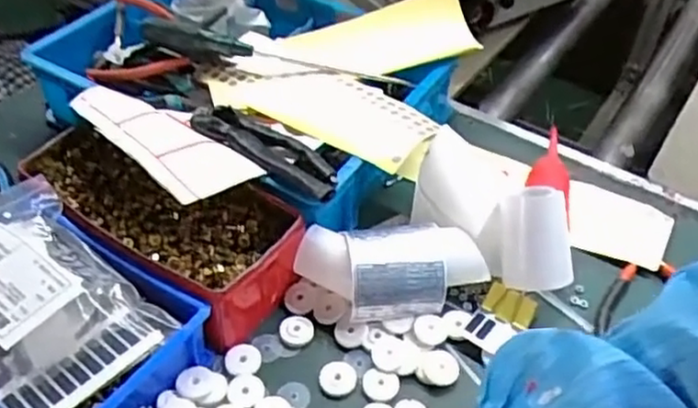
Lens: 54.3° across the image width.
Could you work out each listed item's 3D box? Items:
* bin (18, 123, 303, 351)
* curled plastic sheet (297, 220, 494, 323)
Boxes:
[{"bbox_3d":[-0.164,0.011,0.583,0.251,0.073,0.112,28,51,23],"label":"bin"},{"bbox_3d":[0.035,0.056,0.559,0.153,0.049,0.075,-2,45,-4],"label":"curled plastic sheet"}]

